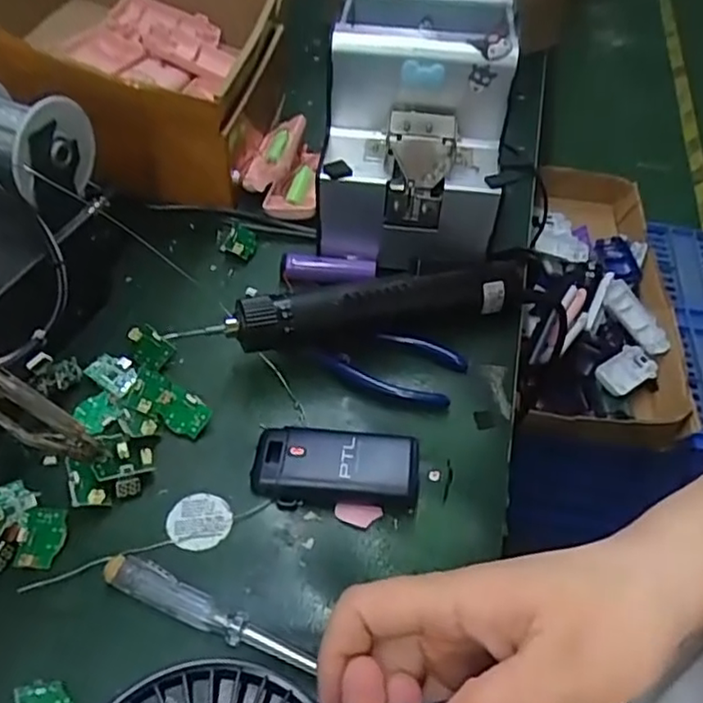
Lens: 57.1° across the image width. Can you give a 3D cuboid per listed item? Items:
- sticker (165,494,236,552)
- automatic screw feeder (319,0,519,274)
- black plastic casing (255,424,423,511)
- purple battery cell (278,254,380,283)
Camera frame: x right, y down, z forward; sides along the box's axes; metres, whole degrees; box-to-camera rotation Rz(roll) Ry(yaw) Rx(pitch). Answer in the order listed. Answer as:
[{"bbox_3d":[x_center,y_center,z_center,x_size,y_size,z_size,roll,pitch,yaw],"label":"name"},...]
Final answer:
[{"bbox_3d":[-0.082,0.091,0.350,0.033,0.004,0.033,3,49,-3],"label":"sticker"},{"bbox_3d":[0.046,-0.165,0.482,0.123,0.151,0.169,6,49,0],"label":"automatic screw feeder"},{"bbox_3d":[-0.009,0.065,0.370,0.093,0.017,0.045,2,49,-3],"label":"black plastic casing"},{"bbox_3d":[-0.017,-0.063,0.473,0.067,0.019,0.018,6,49,0],"label":"purple battery cell"}]

